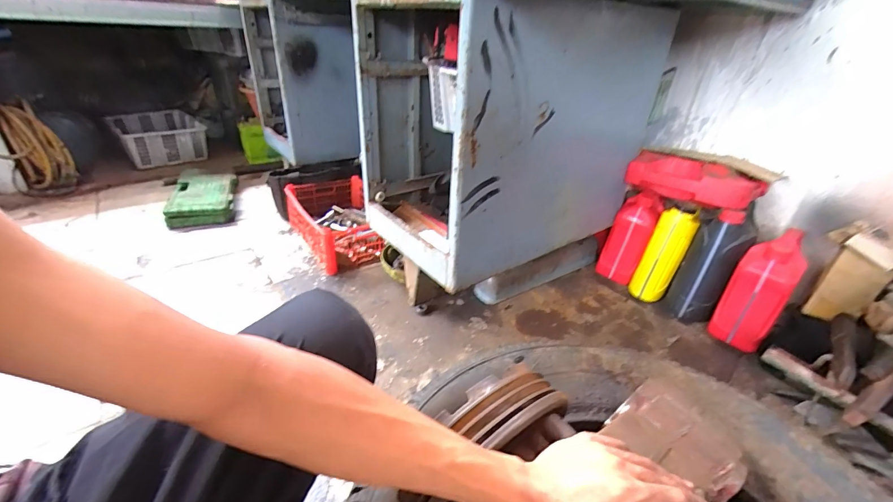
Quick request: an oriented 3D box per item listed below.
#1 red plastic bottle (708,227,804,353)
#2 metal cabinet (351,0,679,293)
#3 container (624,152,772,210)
[{"bbox_3d":[0.775,0.098,0.954,0.157,0.280,0.114,-22,39,-36],"label":"red plastic bottle"},{"bbox_3d":[0.129,-0.339,1.018,0.643,0.532,0.509,-20,38,-34],"label":"metal cabinet"},{"bbox_3d":[0.614,-0.178,0.968,0.297,0.088,0.097,24,36,31],"label":"container"}]

